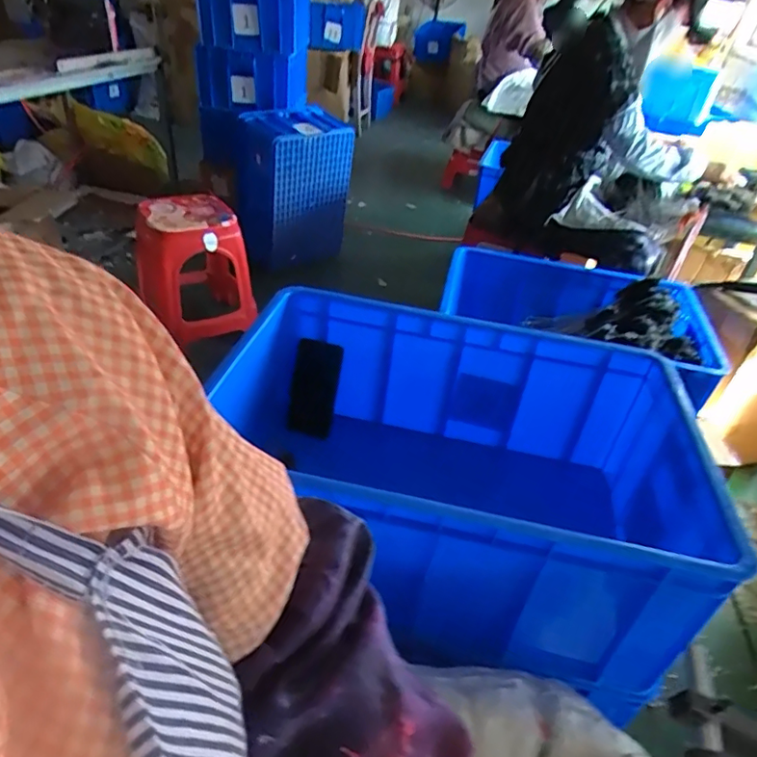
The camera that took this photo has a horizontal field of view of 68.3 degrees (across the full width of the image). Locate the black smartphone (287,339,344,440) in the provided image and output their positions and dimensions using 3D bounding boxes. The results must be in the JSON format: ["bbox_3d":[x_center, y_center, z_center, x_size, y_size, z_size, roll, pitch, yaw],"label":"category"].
[{"bbox_3d":[-0.113,0.020,0.971,0.079,0.176,0.006,15,23,8],"label":"black smartphone"}]

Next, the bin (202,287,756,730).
[{"bbox_3d":[0.059,0.128,0.800,0.660,0.308,0.420,13,37,9],"label":"bin"}]

